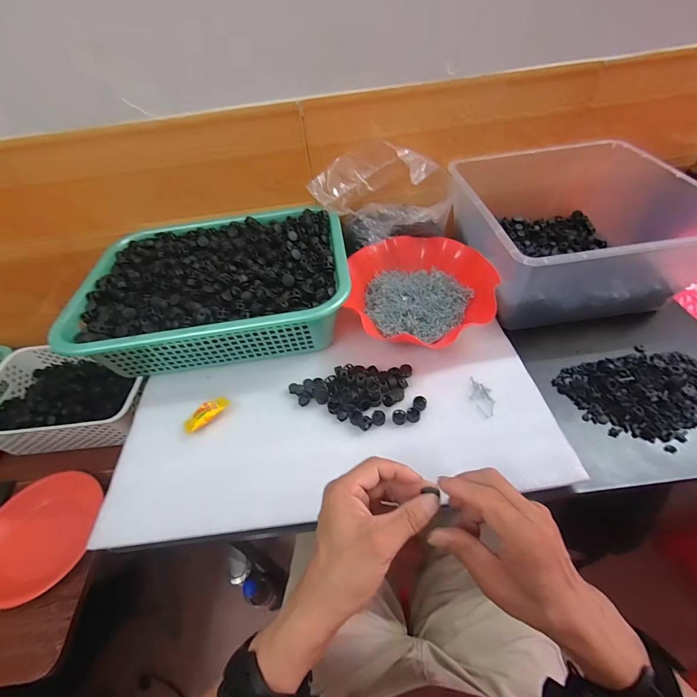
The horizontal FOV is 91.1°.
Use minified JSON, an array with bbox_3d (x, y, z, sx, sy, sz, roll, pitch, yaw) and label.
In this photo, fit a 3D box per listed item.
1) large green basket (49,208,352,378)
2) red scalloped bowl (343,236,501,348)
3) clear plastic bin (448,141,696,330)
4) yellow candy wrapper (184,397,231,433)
[{"bbox_3d":[-0.197,-0.098,0.534,0.384,0.087,0.282,-9,50,-1],"label":"large green basket"},{"bbox_3d":[0.104,-0.083,0.513,0.214,0.055,0.216,7,51,12],"label":"red scalloped bowl"},{"bbox_3d":[0.344,-0.188,0.526,0.331,0.136,0.304,-8,50,0],"label":"clear plastic bin"},{"bbox_3d":[-0.180,0.081,0.432,0.057,0.008,0.024,-38,56,-23],"label":"yellow candy wrapper"}]

